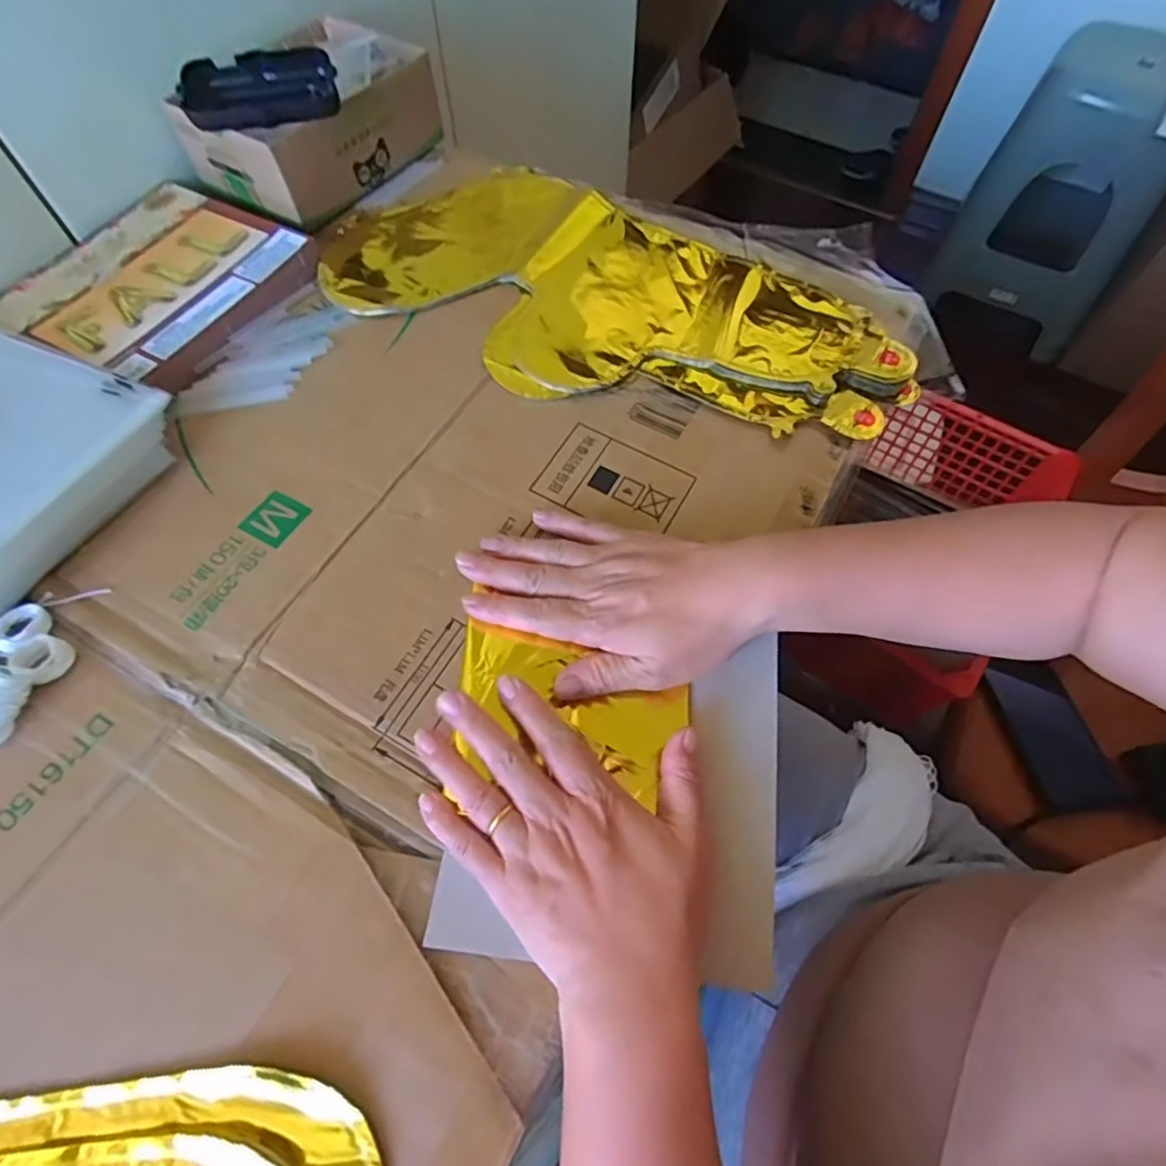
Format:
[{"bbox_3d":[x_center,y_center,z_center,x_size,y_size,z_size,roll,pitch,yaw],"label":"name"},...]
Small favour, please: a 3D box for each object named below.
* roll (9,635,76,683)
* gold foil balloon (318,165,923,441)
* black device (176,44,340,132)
[{"bbox_3d":[-0.294,0.041,0.342,0.027,0.009,0.025,0,63,-1],"label":"roll"},{"bbox_3d":[0.014,-0.217,0.478,0.444,0.013,0.212,30,66,14],"label":"gold foil balloon"},{"bbox_3d":[-0.239,-0.370,0.473,0.103,0.033,0.051,-3,62,-1],"label":"black device"}]

